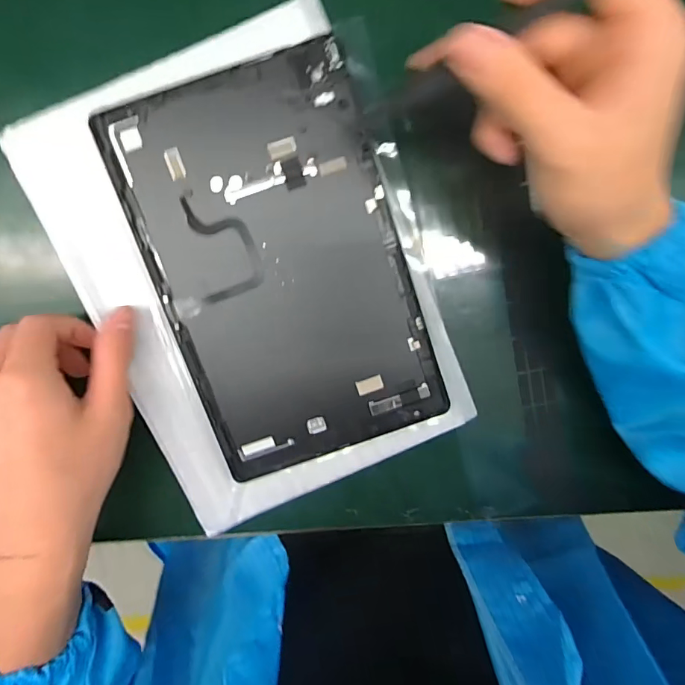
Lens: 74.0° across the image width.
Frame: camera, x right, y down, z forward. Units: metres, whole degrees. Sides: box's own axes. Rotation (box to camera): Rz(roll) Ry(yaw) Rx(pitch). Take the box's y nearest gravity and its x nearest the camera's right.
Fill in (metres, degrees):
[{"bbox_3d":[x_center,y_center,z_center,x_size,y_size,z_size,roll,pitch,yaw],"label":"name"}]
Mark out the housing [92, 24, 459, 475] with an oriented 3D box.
[{"bbox_3d":[-0.036,-0.043,0.285,0.149,0.008,0.240,-20,100,0],"label":"housing"}]

